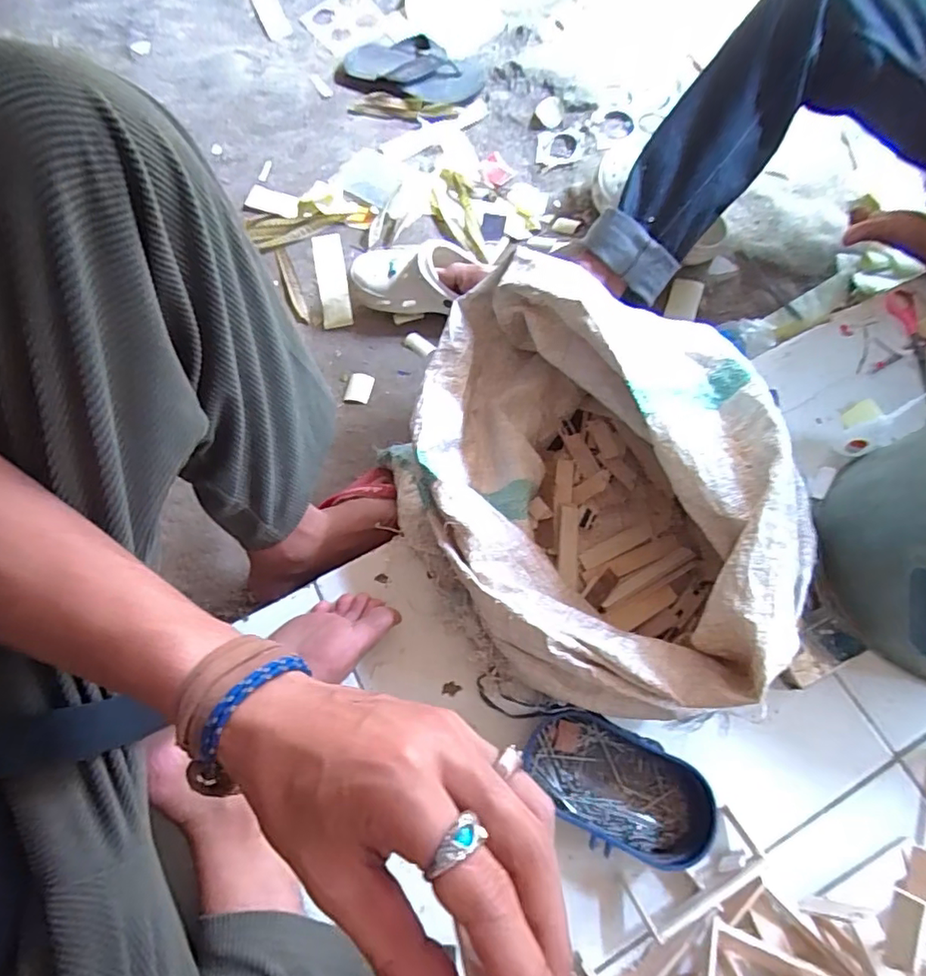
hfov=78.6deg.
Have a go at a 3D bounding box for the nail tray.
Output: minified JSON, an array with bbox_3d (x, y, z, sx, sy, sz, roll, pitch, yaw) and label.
[{"bbox_3d":[0.136,0.257,0.486,0.159,0.040,0.093,20,70,6],"label":"nail tray"}]

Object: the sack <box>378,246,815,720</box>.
[{"bbox_3d":[0.102,-0.035,0.521,0.321,0.196,0.445,3,70,-1],"label":"sack"}]

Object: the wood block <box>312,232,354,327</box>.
[{"bbox_3d":[-0.209,-0.332,0.895,0.047,0.015,0.188,-11,70,-5],"label":"wood block"}]

